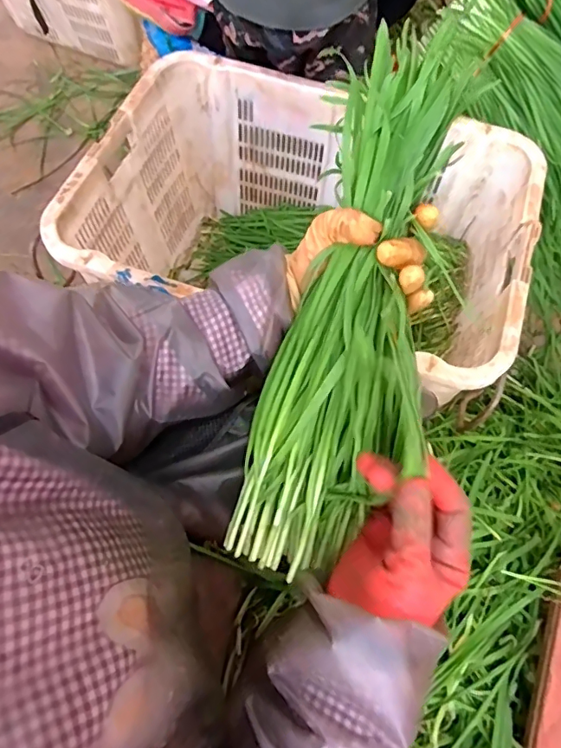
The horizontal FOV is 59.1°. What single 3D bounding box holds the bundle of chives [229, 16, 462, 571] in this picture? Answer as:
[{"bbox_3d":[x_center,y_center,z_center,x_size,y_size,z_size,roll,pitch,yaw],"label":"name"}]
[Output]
[{"bbox_3d":[0.063,-0.049,0.369,0.119,0.054,0.408,14,87,5],"label":"bundle of chives"}]

